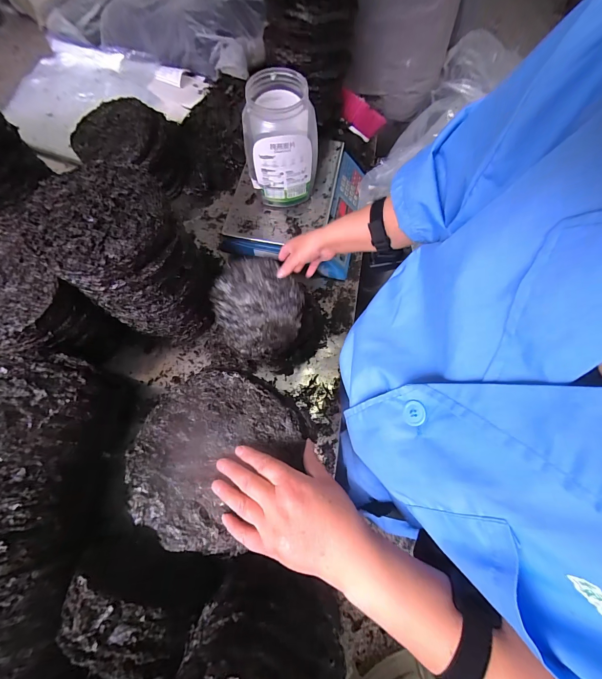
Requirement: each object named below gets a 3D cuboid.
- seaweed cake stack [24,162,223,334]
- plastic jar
[{"bbox_3d":[-0.299,-0.140,0.567,0.205,0.273,0.197,38,75,12],"label":"seaweed cake stack"},{"bbox_3d":[-0.040,-0.391,0.611,0.143,0.213,0.119,-11,72,-4],"label":"plastic jar"}]

